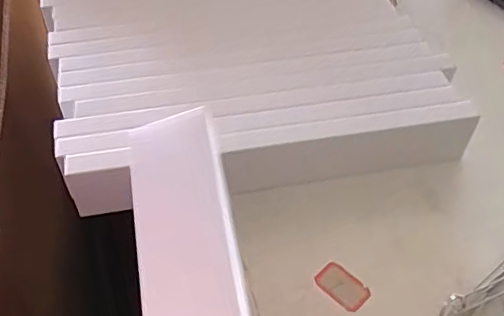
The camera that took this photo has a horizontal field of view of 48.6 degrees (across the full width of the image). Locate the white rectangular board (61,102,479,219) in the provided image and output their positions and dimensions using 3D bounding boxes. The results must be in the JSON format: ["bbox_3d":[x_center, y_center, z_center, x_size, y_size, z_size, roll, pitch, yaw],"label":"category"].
[{"bbox_3d":[0.019,-0.002,0.426,0.307,0.062,0.017,-8,51,-7],"label":"white rectangular board"}]

